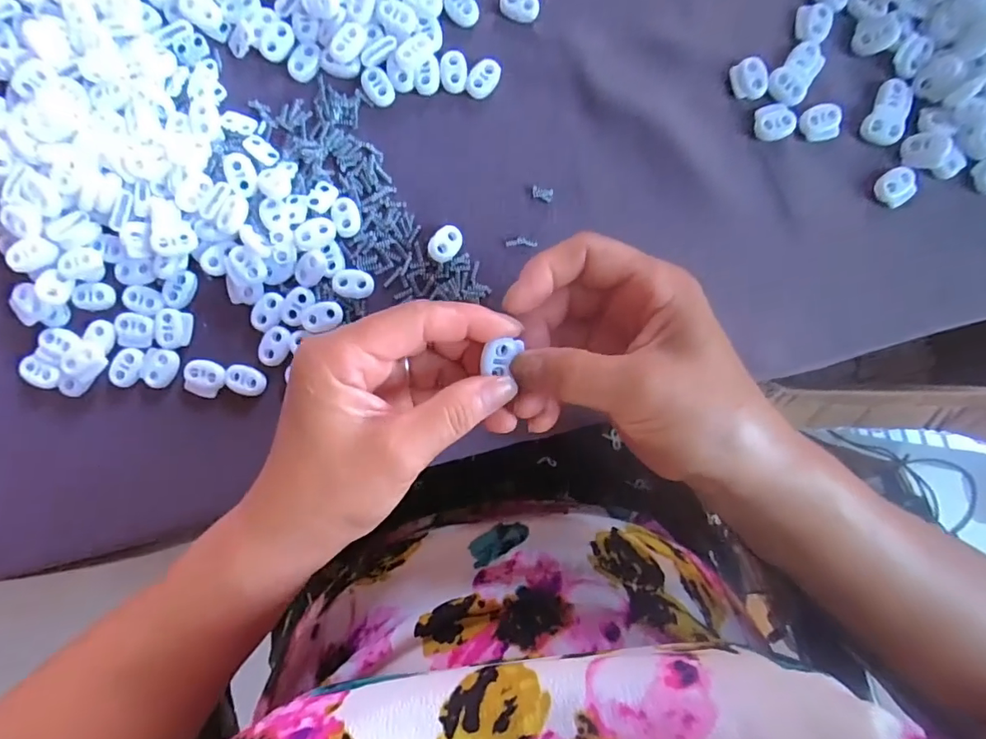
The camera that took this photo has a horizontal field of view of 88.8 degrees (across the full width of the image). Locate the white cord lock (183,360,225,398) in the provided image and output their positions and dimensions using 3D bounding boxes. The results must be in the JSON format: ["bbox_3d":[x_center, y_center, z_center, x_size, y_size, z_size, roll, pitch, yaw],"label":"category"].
[{"bbox_3d":[-0.161,0.005,0.281,0.023,0.006,0.020,11,90,1],"label":"white cord lock"}]

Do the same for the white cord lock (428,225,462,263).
[{"bbox_3d":[-0.027,-0.070,0.281,0.014,0.008,0.022,35,90,1],"label":"white cord lock"}]

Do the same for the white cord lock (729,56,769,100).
[{"bbox_3d":[0.147,-0.166,0.287,0.019,0.005,0.023,-17,90,1],"label":"white cord lock"}]

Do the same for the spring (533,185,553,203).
[{"bbox_3d":[0.028,-0.100,0.286,0.012,0.004,0.007,13,89,2],"label":"spring"}]

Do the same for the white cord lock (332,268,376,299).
[{"bbox_3d":[-0.077,-0.048,0.281,0.022,0.009,0.017,11,90,1],"label":"white cord lock"}]

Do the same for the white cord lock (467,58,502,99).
[{"bbox_3d":[-0.005,-0.166,0.285,0.016,0.004,0.024,31,90,1],"label":"white cord lock"}]

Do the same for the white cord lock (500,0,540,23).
[{"bbox_3d":[0.015,-0.208,0.286,0.022,0.006,0.015,11,90,1],"label":"white cord lock"}]

